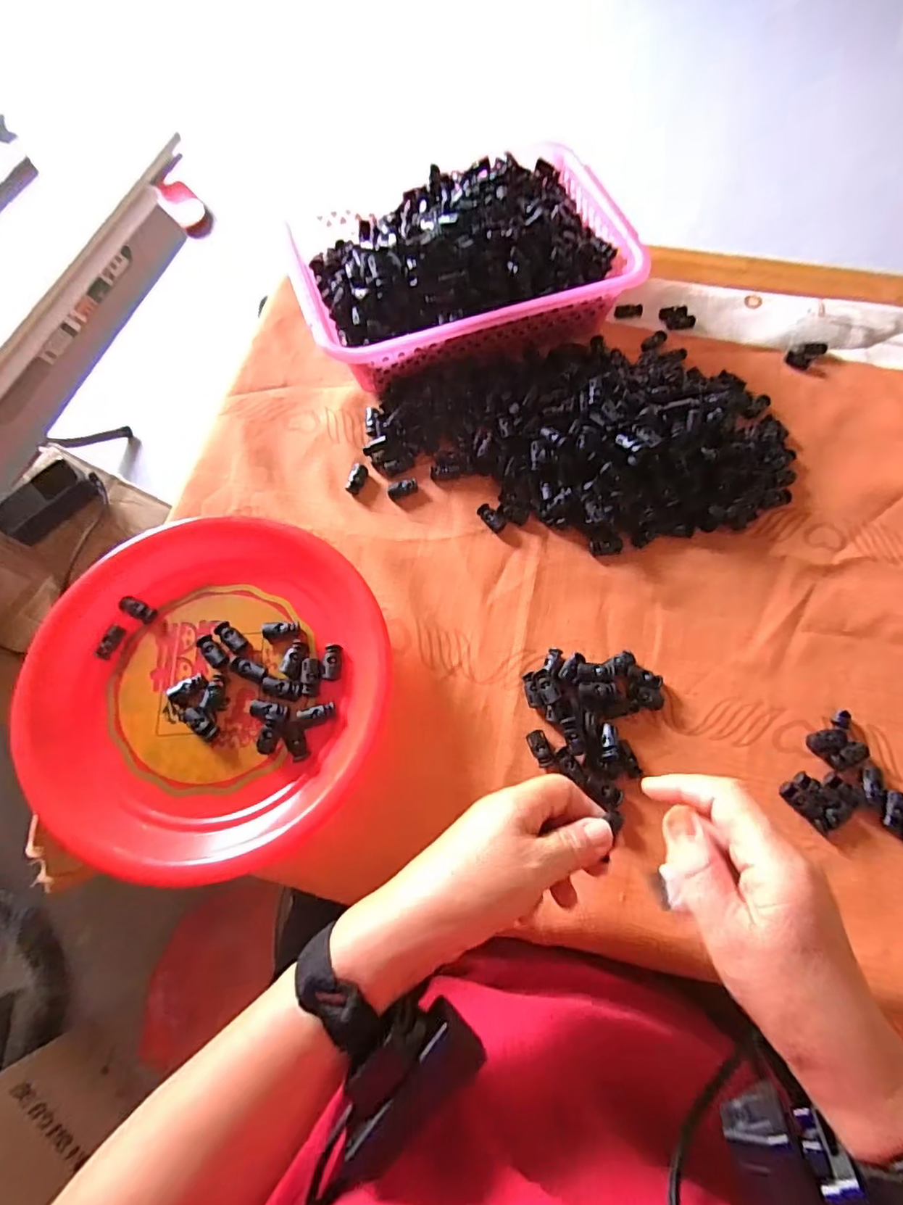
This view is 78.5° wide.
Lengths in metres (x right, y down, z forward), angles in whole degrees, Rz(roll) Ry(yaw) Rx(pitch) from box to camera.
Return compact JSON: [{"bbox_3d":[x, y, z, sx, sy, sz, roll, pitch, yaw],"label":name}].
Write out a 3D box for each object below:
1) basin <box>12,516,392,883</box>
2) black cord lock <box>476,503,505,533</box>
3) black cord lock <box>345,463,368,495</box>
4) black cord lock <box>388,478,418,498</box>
[{"bbox_3d":[-0.175,0.058,0.412,0.254,0.044,0.242,0,70,1],"label":"basin"},{"bbox_3d":[0.034,-0.073,0.480,0.013,0.006,0.029,-37,74,-12],"label":"black cord lock"},{"bbox_3d":[-0.085,-0.111,0.494,0.015,0.008,0.028,16,71,7],"label":"black cord lock"},{"bbox_3d":[-0.043,-0.102,0.490,0.027,0.005,0.012,-26,71,-8],"label":"black cord lock"}]

